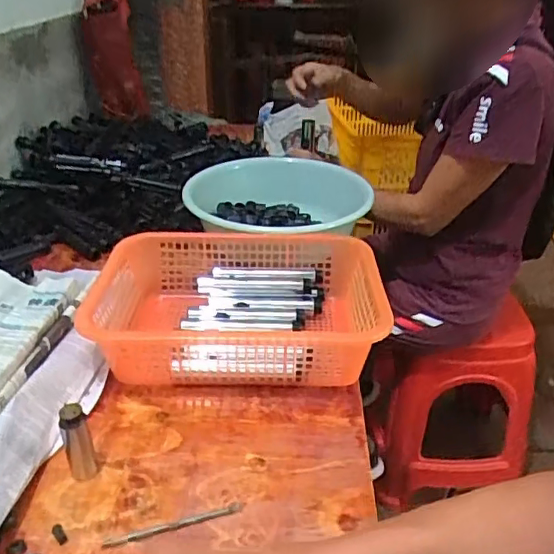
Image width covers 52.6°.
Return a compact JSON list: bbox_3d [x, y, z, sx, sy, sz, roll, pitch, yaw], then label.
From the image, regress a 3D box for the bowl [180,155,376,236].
[{"bbox_3d":[-0.002,-0.110,0.915,0.287,0.098,0.281,1,30,0],"label":"bowl"}]

